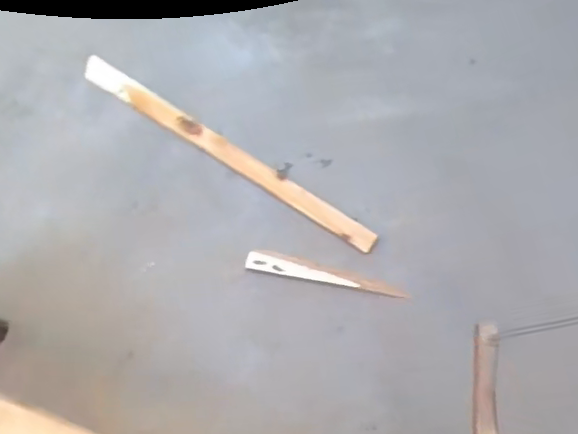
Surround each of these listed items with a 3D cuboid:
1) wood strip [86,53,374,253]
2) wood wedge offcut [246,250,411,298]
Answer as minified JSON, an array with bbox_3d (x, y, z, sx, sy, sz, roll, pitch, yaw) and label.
[{"bbox_3d":[-0.142,-0.147,1.375,0.768,0.024,0.053,33,74,8],"label":"wood strip"},{"bbox_3d":[0.080,0.120,1.311,0.338,0.011,0.045,11,72,1],"label":"wood wedge offcut"}]

